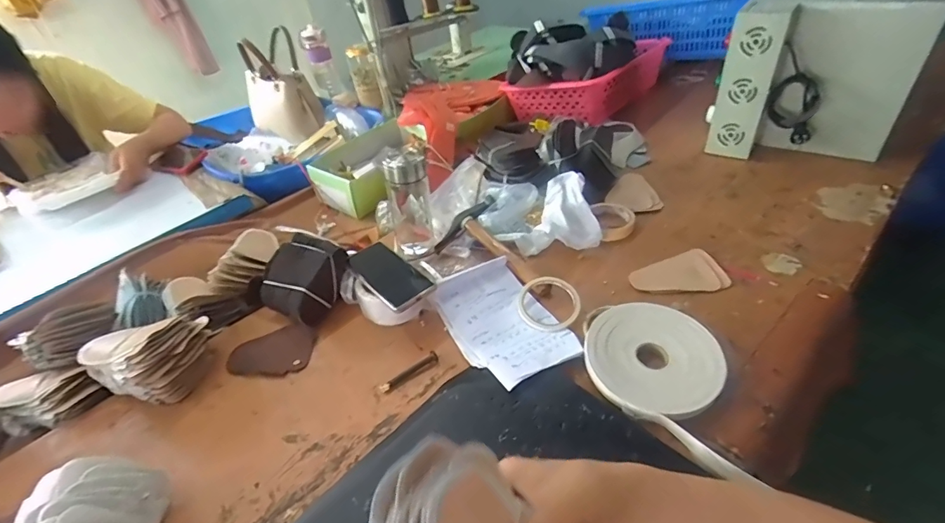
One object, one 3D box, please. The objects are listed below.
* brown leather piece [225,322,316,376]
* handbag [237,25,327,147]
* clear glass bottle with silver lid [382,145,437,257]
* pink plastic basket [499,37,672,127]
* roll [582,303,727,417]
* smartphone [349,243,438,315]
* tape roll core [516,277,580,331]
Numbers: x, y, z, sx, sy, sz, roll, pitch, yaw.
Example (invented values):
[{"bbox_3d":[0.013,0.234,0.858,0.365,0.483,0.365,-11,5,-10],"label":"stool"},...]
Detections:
[{"bbox_3d":[-0.304,0.134,0.666,0.126,0.010,0.089,-7,40,2],"label":"brown leather piece"},{"bbox_3d":[-0.584,-0.518,1.326,0.175,0.266,0.216,-28,43,-22],"label":"handbag"},{"bbox_3d":[-0.104,-0.096,0.745,0.072,0.183,0.053,-14,39,-7],"label":"clear glass bottle with silver lid"},{"bbox_3d":[0.319,-0.515,1.225,0.282,0.130,0.457,25,50,34],"label":"pink plastic basket"},{"bbox_3d":[0.226,0.119,0.550,0.161,0.022,0.138,-9,60,-2],"label":"roll"},{"bbox_3d":[-0.129,0.019,0.685,0.076,0.011,0.160,-32,45,-25],"label":"smartphone"},{"bbox_3d":[0.112,0.064,0.658,0.094,0.027,0.091,-1,40,9],"label":"tape roll core"}]

